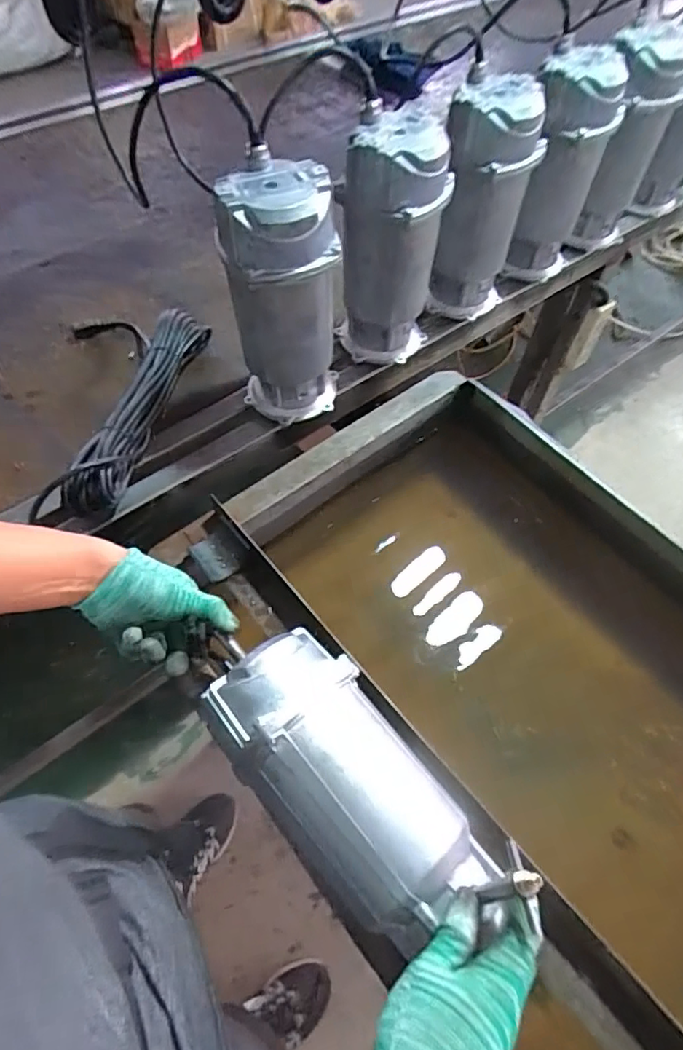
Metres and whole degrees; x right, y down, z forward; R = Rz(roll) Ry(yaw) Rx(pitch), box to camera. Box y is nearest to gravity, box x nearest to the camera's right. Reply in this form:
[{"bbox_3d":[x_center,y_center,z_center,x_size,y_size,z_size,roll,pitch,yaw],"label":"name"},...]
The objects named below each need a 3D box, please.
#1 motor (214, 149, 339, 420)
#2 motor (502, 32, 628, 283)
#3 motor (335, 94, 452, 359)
[{"bbox_3d":[-0.071,-0.268,0.696,0.128,0.291,0.103,-14,61,-10],"label":"motor"},{"bbox_3d":[0.328,-0.526,0.860,0.129,0.291,0.129,16,60,7],"label":"motor"},{"bbox_3d":[0.067,-0.369,0.763,0.132,0.291,0.108,-10,60,-8],"label":"motor"}]

